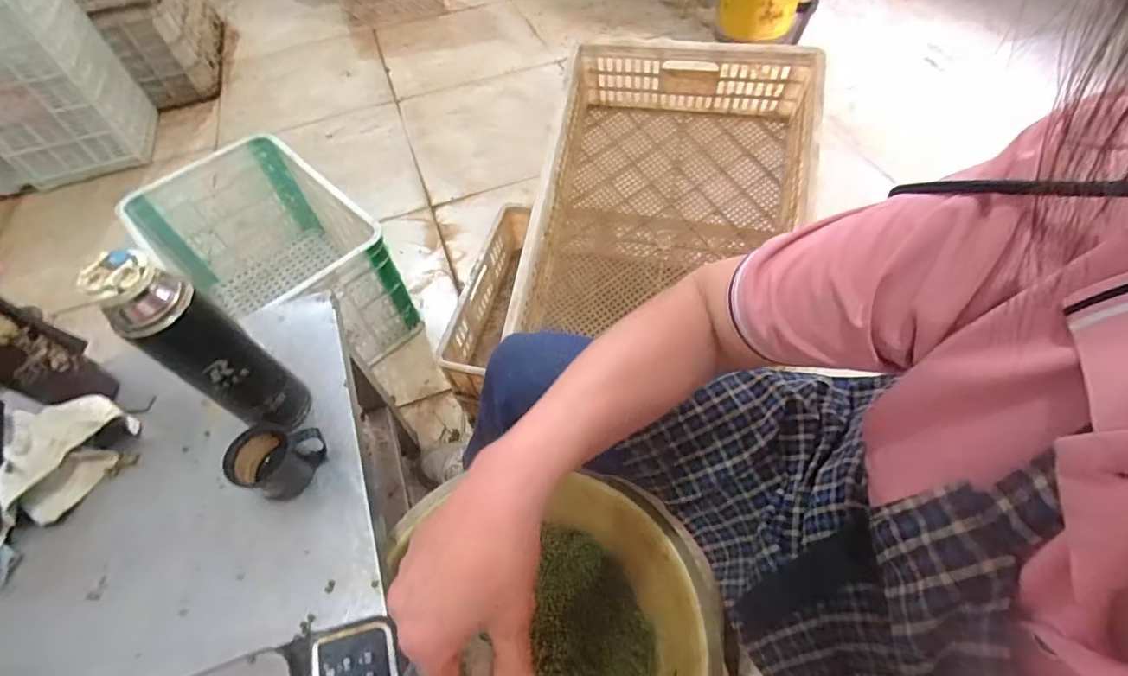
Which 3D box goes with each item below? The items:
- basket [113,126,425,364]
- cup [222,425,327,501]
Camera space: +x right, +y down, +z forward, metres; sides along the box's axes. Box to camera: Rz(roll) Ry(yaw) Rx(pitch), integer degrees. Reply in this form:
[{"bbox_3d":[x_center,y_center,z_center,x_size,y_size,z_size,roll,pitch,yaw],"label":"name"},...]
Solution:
[{"bbox_3d":[-0.620,-0.155,1.121,0.548,0.298,0.335,36,65,26],"label":"basket"},{"bbox_3d":[-0.290,0.118,0.511,0.072,0.054,0.080,28,62,22],"label":"cup"}]

